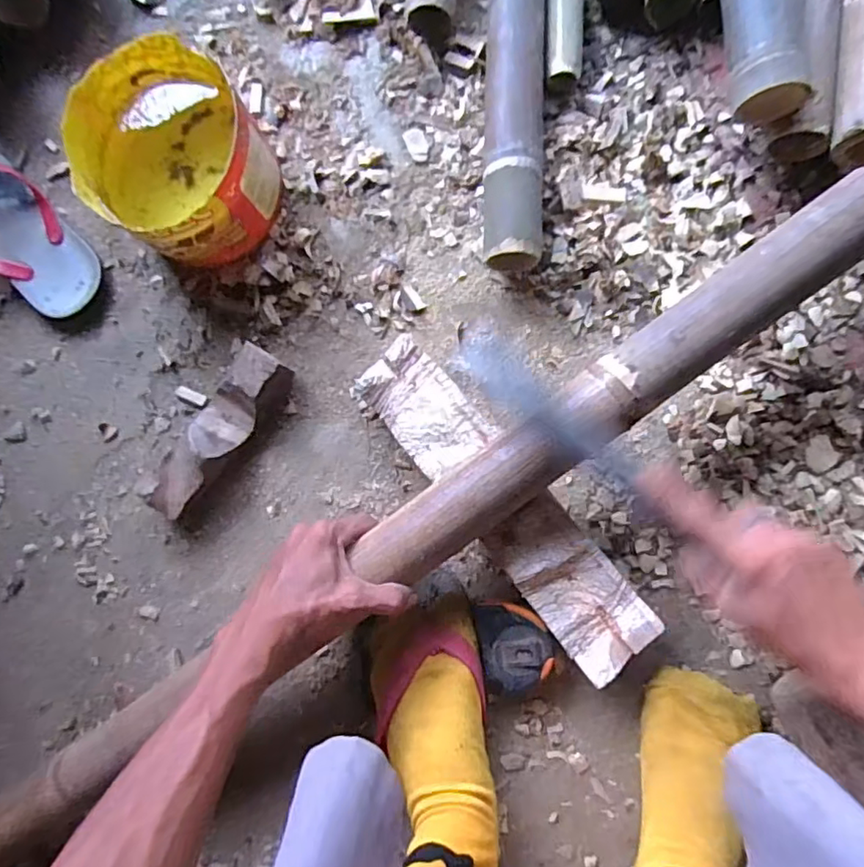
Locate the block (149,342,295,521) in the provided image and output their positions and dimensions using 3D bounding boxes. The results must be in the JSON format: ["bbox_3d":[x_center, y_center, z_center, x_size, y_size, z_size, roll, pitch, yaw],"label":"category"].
[{"bbox_3d":[-0.187,-0.002,0.513,0.049,0.044,0.159,42,91,7],"label":"block"}]

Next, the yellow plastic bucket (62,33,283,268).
[{"bbox_3d":[-0.219,-0.233,0.509,0.141,0.100,0.154,0,86,6],"label":"yellow plastic bucket"}]

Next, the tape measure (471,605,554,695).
[{"bbox_3d":[0.068,0.171,0.477,0.057,0.031,0.070,-10,85,5],"label":"tape measure"}]

